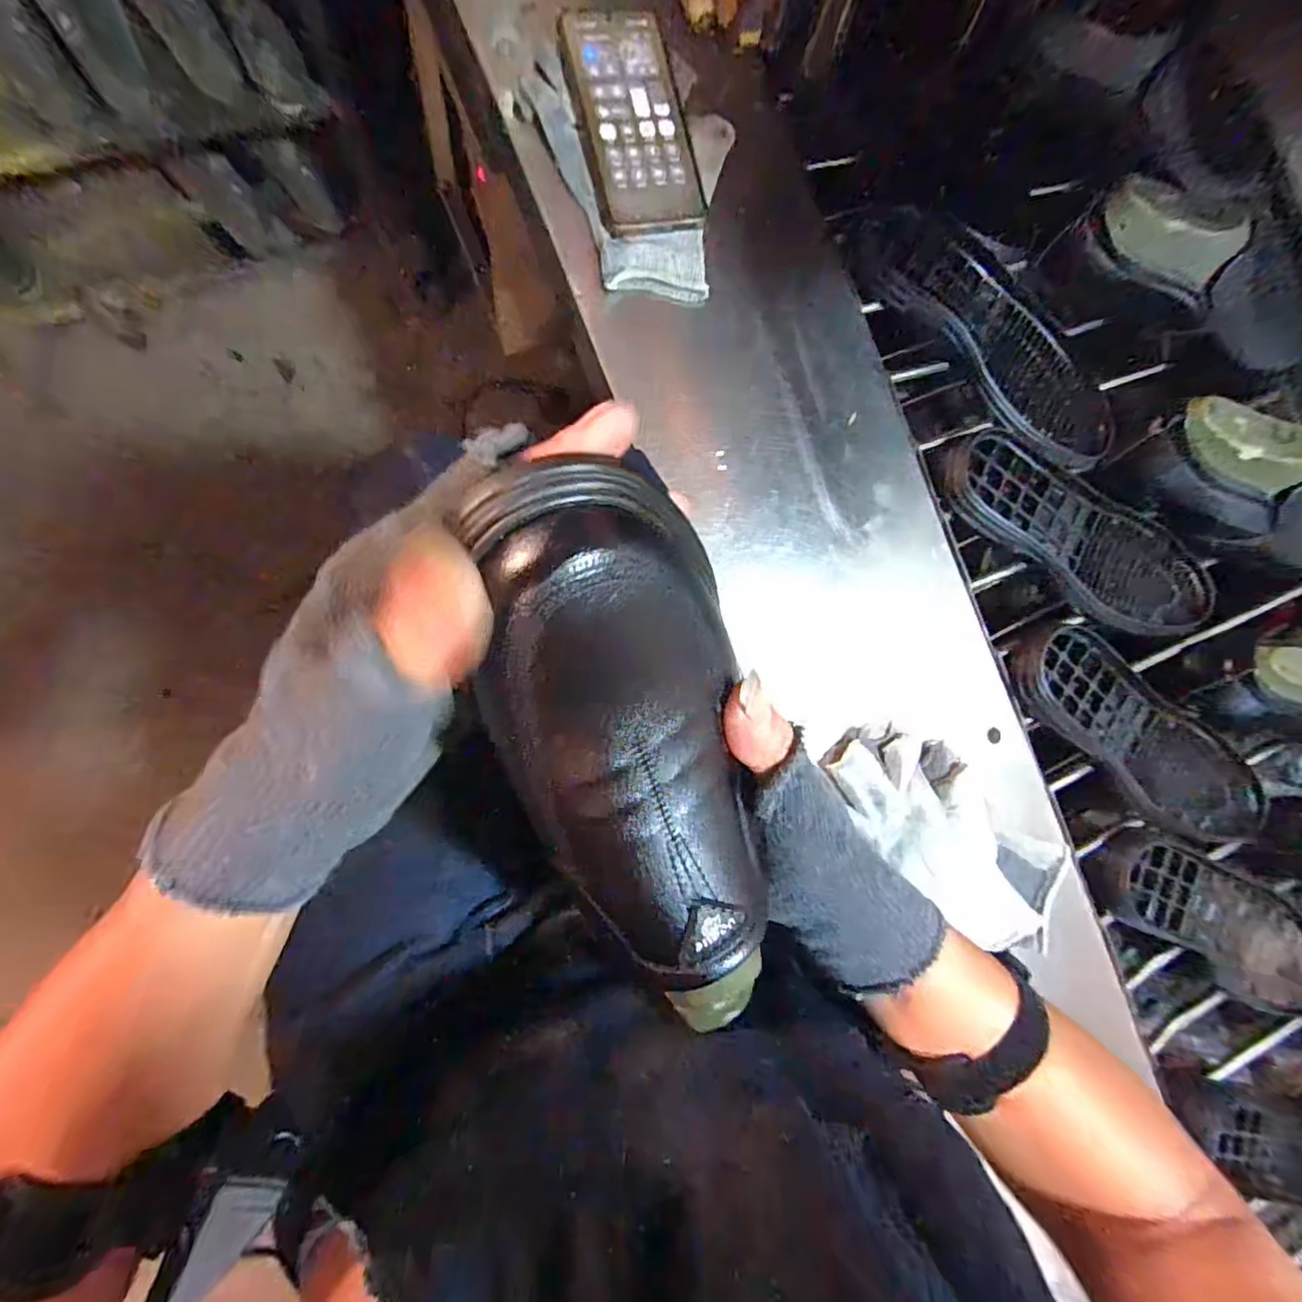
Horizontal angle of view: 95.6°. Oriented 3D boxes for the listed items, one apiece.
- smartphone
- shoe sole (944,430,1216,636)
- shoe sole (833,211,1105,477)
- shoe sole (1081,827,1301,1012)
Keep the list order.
[{"bbox_3d":[-0.012,-0.384,0.429,0.076,0.011,0.156,-16,91,-10],"label":"smartphone"},{"bbox_3d":[0.390,-0.099,0.529,0.296,0.029,0.097,31,83,-7],"label":"shoe sole"},{"bbox_3d":[0.303,-0.284,0.530,0.295,0.028,0.097,39,82,-7],"label":"shoe sole"},{"bbox_3d":[0.528,0.250,0.551,0.302,0.034,0.095,32,83,-7],"label":"shoe sole"}]

